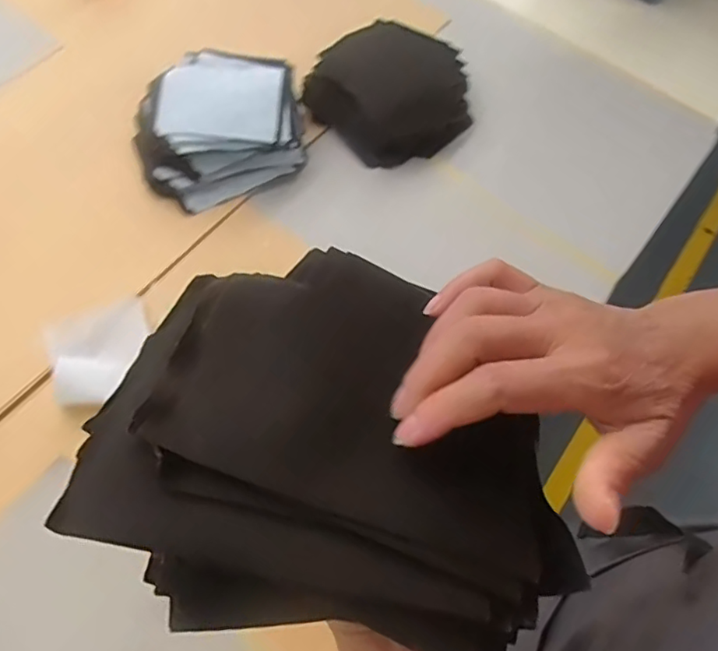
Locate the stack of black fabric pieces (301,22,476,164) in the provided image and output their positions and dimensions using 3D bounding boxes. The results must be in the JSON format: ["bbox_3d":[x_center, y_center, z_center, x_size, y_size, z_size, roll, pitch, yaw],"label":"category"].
[{"bbox_3d":[0.045,-0.335,0.830,0.214,0.086,0.199,41,68,15],"label":"stack of black fabric pieces"}]

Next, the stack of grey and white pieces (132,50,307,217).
[{"bbox_3d":[-0.191,-0.266,0.772,0.216,0.105,0.178,-16,66,-11],"label":"stack of grey and white pieces"}]

